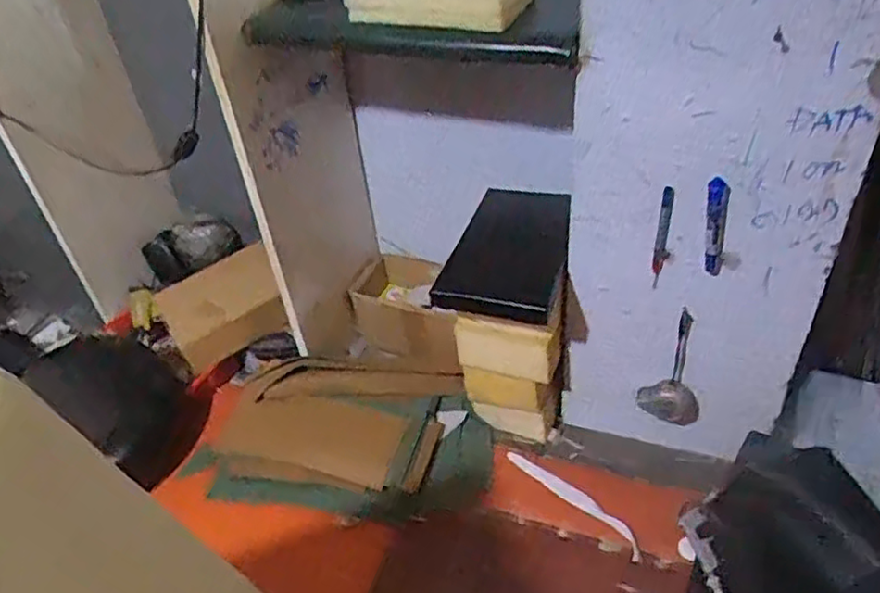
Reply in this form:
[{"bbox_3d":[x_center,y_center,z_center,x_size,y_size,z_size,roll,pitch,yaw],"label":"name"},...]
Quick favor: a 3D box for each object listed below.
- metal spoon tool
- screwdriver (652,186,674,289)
[{"bbox_3d":[0.344,0.111,0.990,0.092,0.191,0.041,8,41,16],"label":"metal spoon tool"},{"bbox_3d":[0.291,-0.073,0.877,0.018,0.160,0.022,7,40,15],"label":"screwdriver"}]

